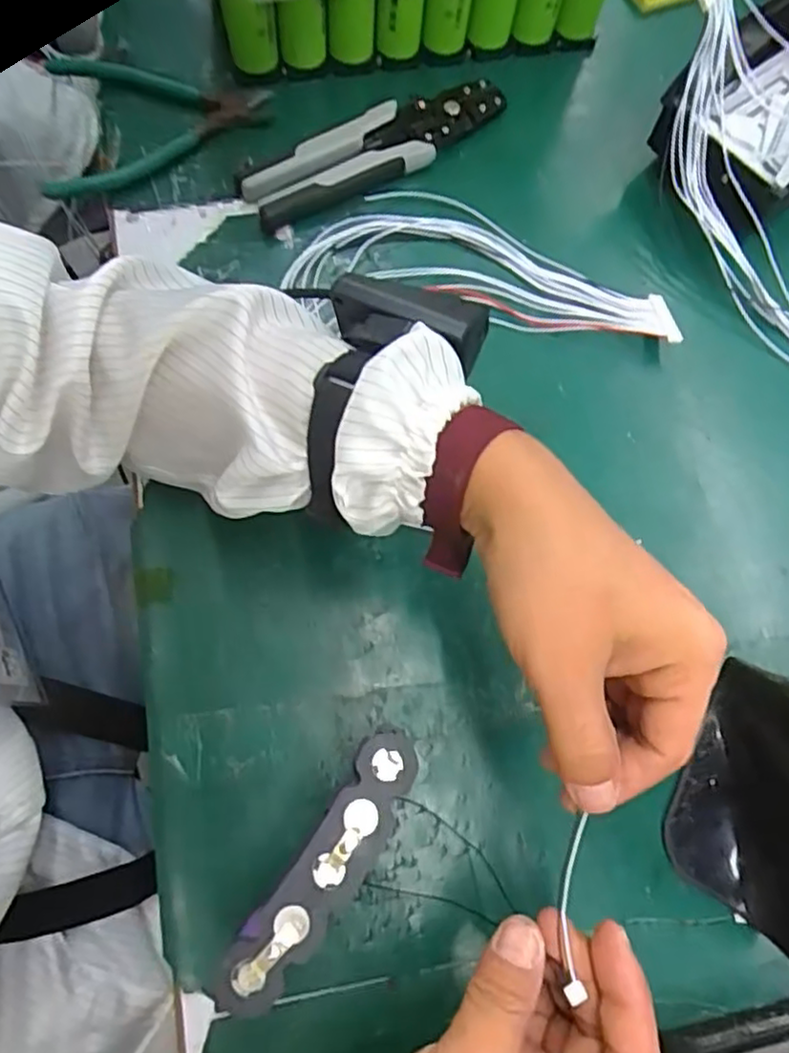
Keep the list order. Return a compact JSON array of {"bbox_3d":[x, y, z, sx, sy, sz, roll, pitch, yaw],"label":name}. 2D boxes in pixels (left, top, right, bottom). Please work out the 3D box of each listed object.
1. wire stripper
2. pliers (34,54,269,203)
[{"bbox_3d":[-0.010,-0.263,0.464,0.203,0.028,0.048,-37,77,-14],"label":"wire stripper"},{"bbox_3d":[-0.154,-0.266,0.448,0.140,0.025,0.108,-8,72,-5],"label":"pliers"}]

